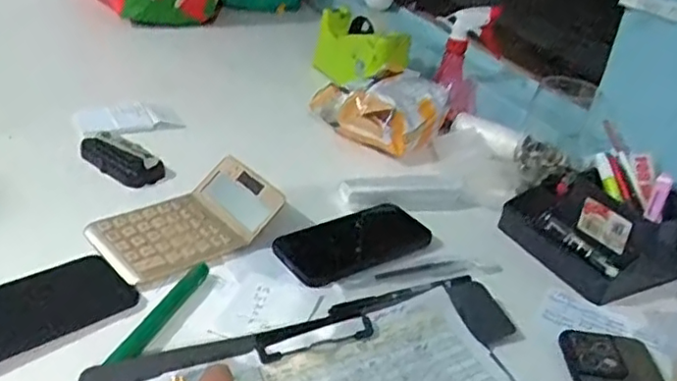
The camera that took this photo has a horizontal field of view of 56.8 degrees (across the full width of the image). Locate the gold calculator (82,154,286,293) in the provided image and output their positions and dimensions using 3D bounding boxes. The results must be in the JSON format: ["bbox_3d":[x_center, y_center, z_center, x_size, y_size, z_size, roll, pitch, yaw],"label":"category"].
[{"bbox_3d":[-0.146,0.024,0.609,0.162,0.046,0.106,-20,40,-39],"label":"gold calculator"}]

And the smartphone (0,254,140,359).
[{"bbox_3d":[-0.247,0.095,0.490,0.166,0.012,0.078,-19,39,-38],"label":"smartphone"}]

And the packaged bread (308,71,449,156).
[{"bbox_3d":[0.067,-0.112,0.849,0.135,0.069,0.149,-21,40,-40],"label":"packaged bread"}]

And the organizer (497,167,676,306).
[{"bbox_3d":[0.263,0.032,0.641,0.108,0.084,0.153,-12,35,-31],"label":"organizer"}]

